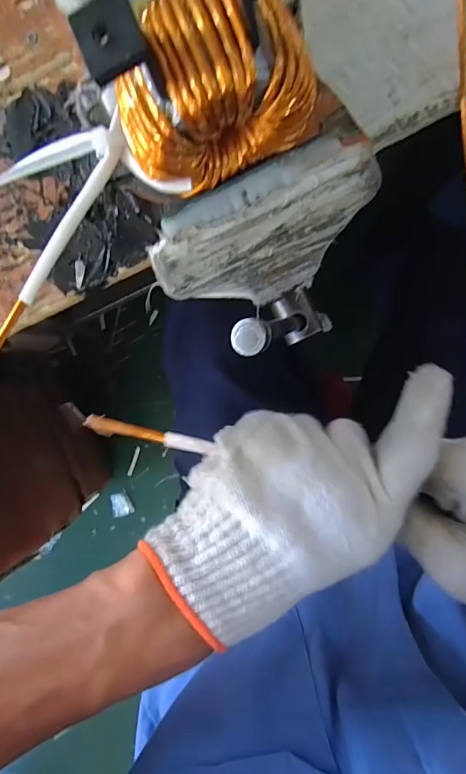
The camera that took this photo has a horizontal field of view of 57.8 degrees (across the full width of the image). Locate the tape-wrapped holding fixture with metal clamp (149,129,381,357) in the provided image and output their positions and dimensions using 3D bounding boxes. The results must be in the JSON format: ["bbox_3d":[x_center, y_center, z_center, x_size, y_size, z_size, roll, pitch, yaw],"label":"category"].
[{"bbox_3d":[0.021,-0.059,0.212,0.107,0.063,0.073,-23,91,4],"label":"tape-wrapped holding fixture with metal clamp"}]

